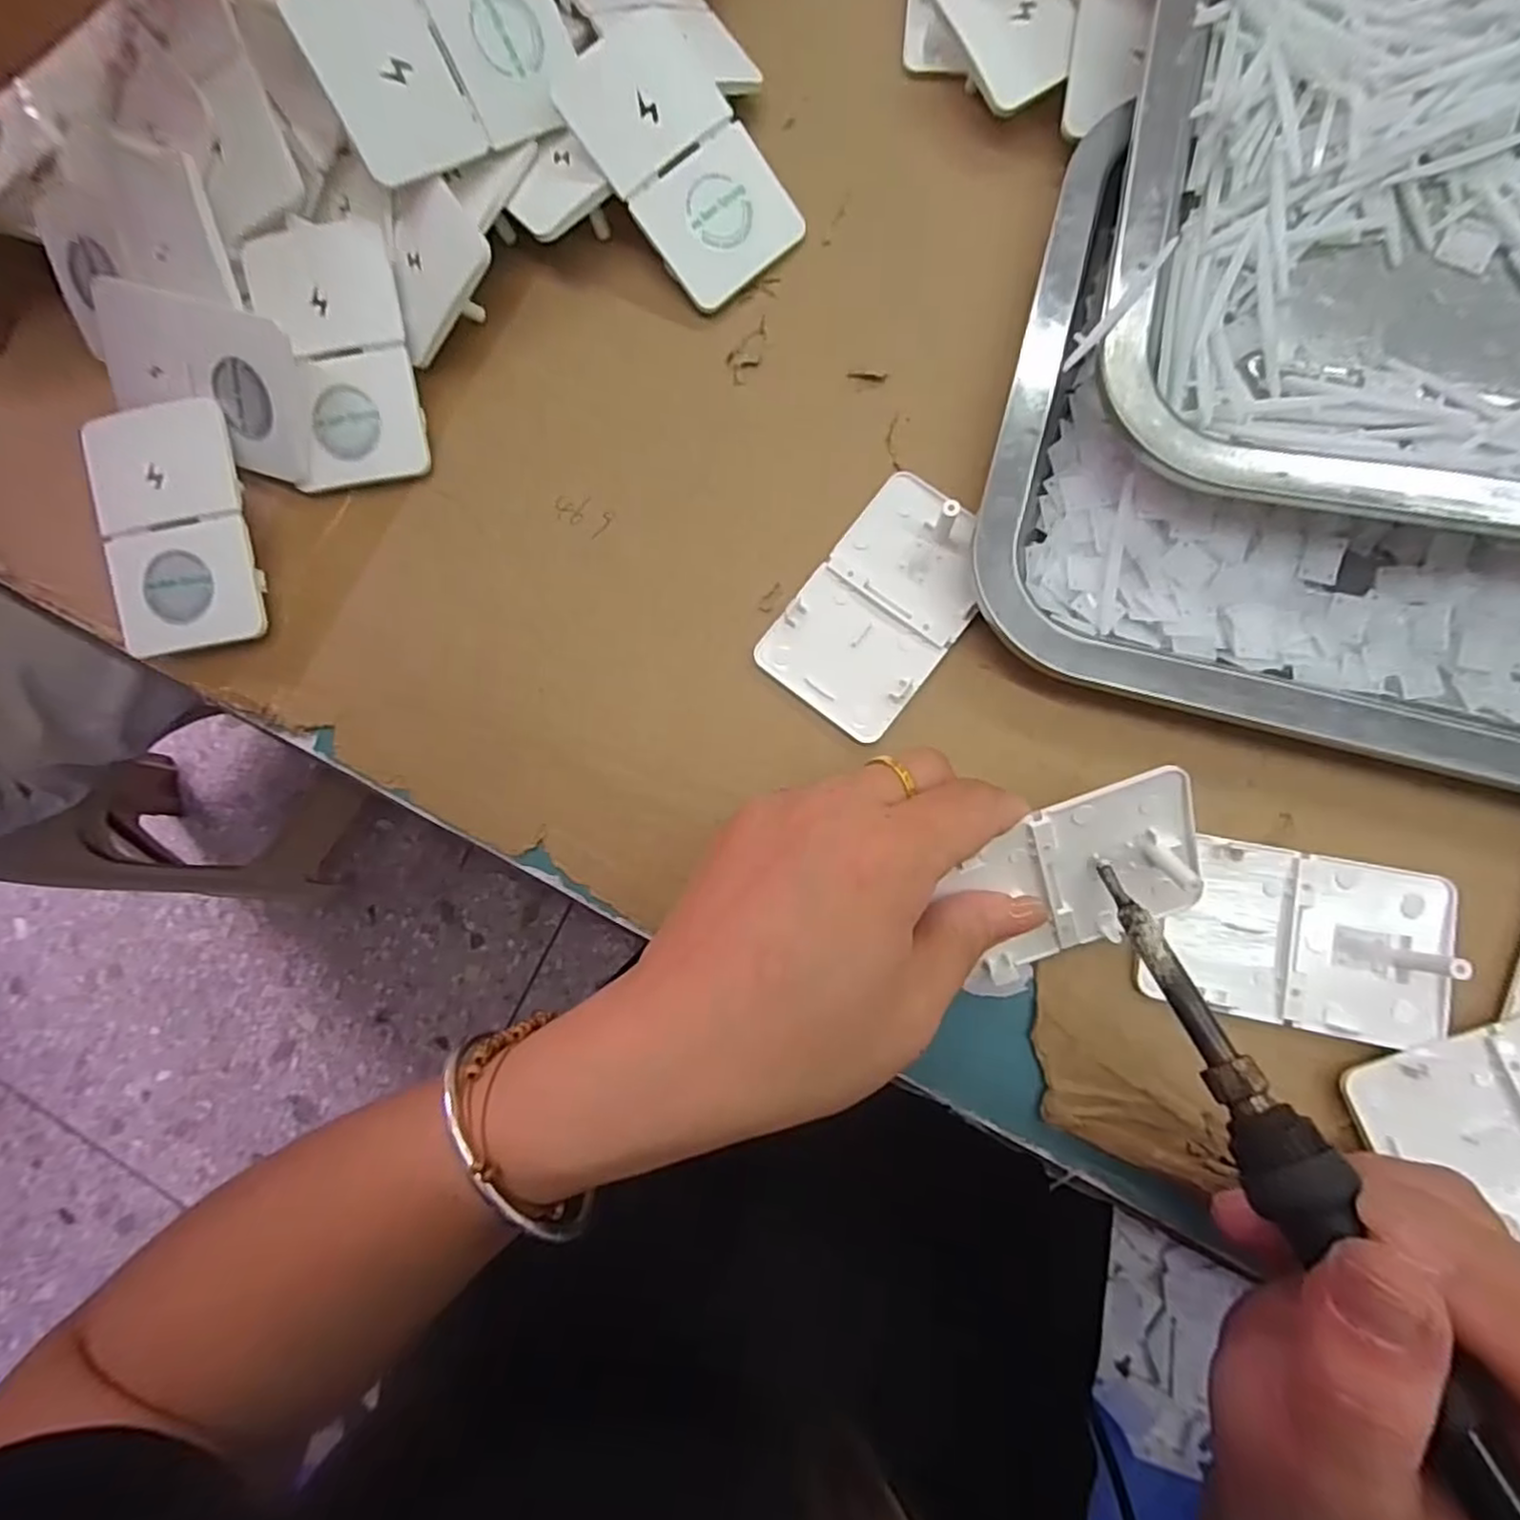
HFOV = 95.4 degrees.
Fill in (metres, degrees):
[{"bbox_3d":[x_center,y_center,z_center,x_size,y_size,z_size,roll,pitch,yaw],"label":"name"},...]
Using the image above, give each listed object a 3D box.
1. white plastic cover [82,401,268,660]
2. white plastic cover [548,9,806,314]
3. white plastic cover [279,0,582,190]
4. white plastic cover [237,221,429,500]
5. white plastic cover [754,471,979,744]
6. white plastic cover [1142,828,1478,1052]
[{"bbox_3d":[-0.212,-0.081,0.250,0.052,0.008,0.085,-10,90,3],"label":"white plastic cover"},{"bbox_3d":[-0.028,-0.218,0.250,0.057,0.011,0.093,-38,101,-6],"label":"white plastic cover"},{"bbox_3d":[-0.104,-0.237,0.232,0.084,0.005,0.051,-35,123,-15],"label":"white plastic cover"},{"bbox_3d":[-0.153,-0.146,0.251,0.049,0.007,0.088,-11,95,-2],"label":"white plastic cover"},{"bbox_3d":[0.043,-0.053,0.236,0.051,0.006,0.085,37,91,8],"label":"white plastic cover"},{"bbox_3d":[0.164,0.054,0.211,0.085,0.007,0.052,10,87,7],"label":"white plastic cover"}]

